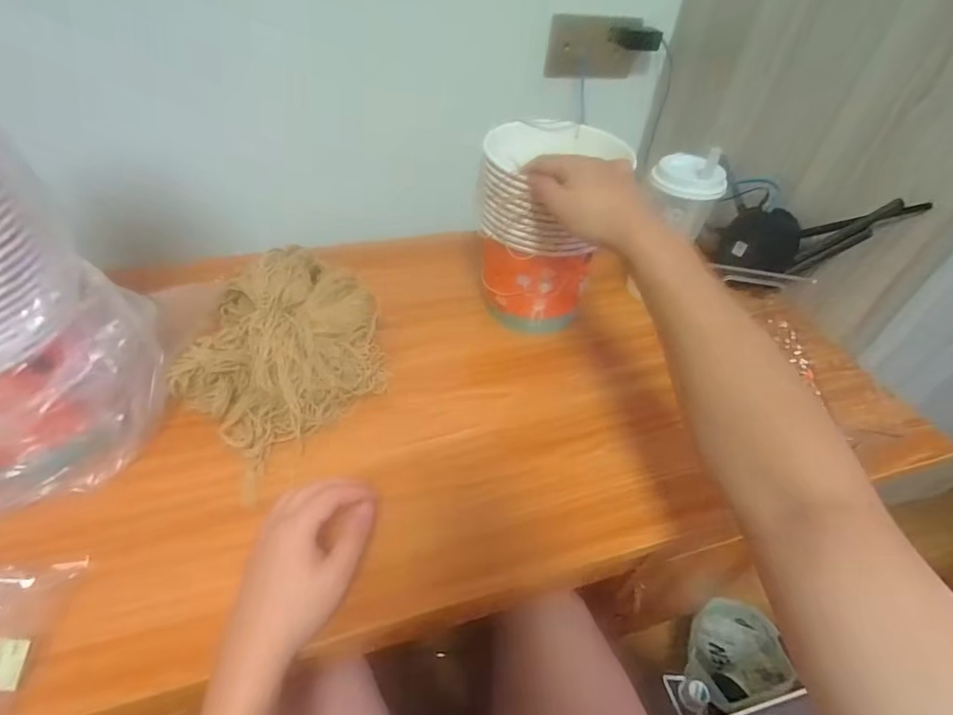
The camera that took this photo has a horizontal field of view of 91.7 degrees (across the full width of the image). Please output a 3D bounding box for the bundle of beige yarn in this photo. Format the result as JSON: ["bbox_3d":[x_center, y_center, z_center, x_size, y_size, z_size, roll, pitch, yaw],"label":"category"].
[{"bbox_3d":[-0.212,-0.023,0.512,0.228,0.089,0.235,-25,52,-27],"label":"bundle of beige yarn"}]

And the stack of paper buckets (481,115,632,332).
[{"bbox_3d":[0.076,-0.151,0.575,0.150,0.218,0.168,20,47,14],"label":"stack of paper buckets"}]

